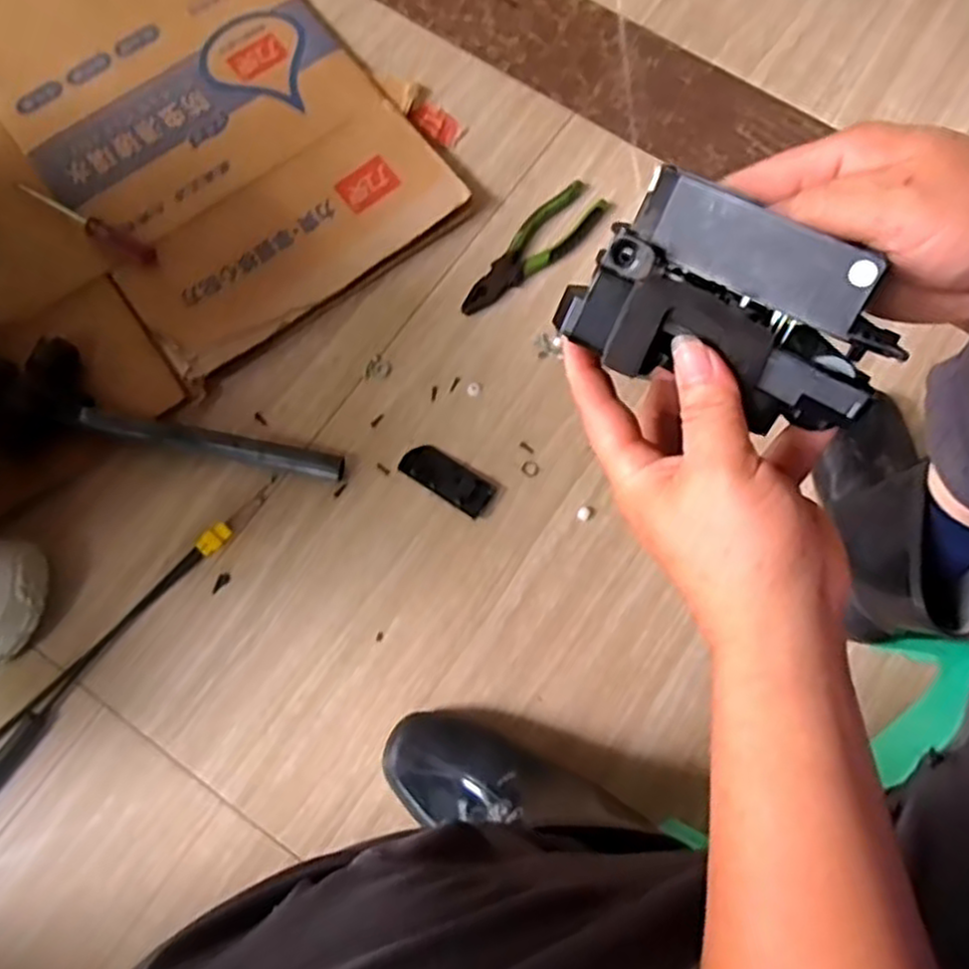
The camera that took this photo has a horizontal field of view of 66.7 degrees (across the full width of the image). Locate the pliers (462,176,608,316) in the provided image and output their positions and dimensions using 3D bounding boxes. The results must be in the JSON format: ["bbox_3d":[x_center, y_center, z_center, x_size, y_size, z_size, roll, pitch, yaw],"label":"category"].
[{"bbox_3d":[0.050,-0.256,0.802,0.195,0.017,0.058,-38,78,-11],"label":"pliers"}]

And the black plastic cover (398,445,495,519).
[{"bbox_3d":[-0.038,-0.009,0.731,0.096,0.020,0.040,34,76,9],"label":"black plastic cover"}]

